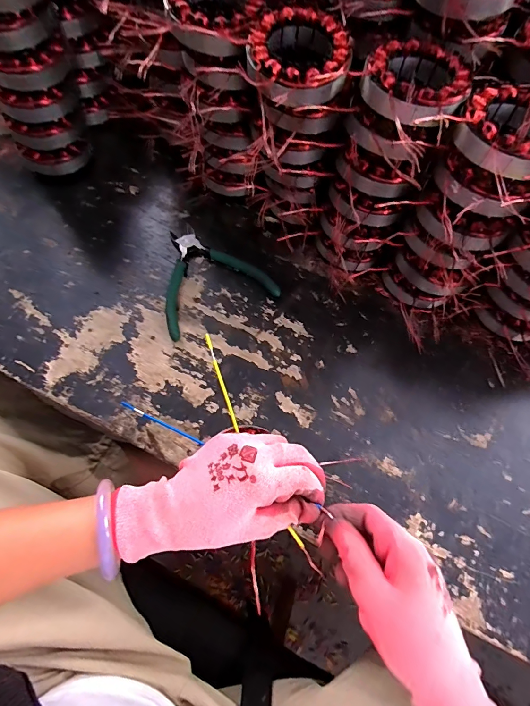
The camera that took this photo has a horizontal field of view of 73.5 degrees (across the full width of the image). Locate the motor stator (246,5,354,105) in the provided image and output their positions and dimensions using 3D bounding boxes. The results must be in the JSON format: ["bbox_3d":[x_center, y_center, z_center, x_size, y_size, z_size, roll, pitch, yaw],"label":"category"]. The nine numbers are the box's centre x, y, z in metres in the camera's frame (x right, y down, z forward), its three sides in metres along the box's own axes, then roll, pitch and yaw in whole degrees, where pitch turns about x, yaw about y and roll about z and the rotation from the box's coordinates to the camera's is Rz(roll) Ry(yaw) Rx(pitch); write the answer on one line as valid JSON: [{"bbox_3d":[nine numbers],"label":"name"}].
[{"bbox_3d":[0.030,-0.251,0.303,0.084,0.026,0.091,15,71,3],"label":"motor stator"}]

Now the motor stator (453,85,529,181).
[{"bbox_3d":[0.200,-0.176,0.287,0.089,0.037,0.084,-34,75,-13],"label":"motor stator"}]

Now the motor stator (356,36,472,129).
[{"bbox_3d":[0.122,-0.219,0.300,0.085,0.038,0.099,24,72,6],"label":"motor stator"}]

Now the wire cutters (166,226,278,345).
[{"bbox_3d":[-0.071,-0.099,0.417,0.134,0.014,0.132,-26,74,-11],"label":"wire cutters"}]

